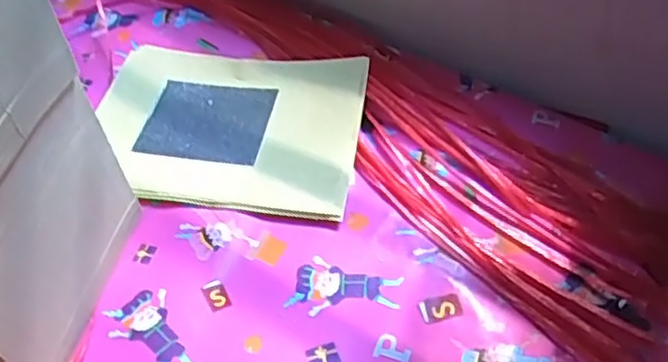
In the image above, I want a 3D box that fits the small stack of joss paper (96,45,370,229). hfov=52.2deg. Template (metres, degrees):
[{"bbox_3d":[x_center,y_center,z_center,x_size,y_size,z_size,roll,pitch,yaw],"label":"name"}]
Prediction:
[{"bbox_3d":[-0.092,-0.054,0.577,0.226,0.024,0.172,7,52,9],"label":"small stack of joss paper"}]

